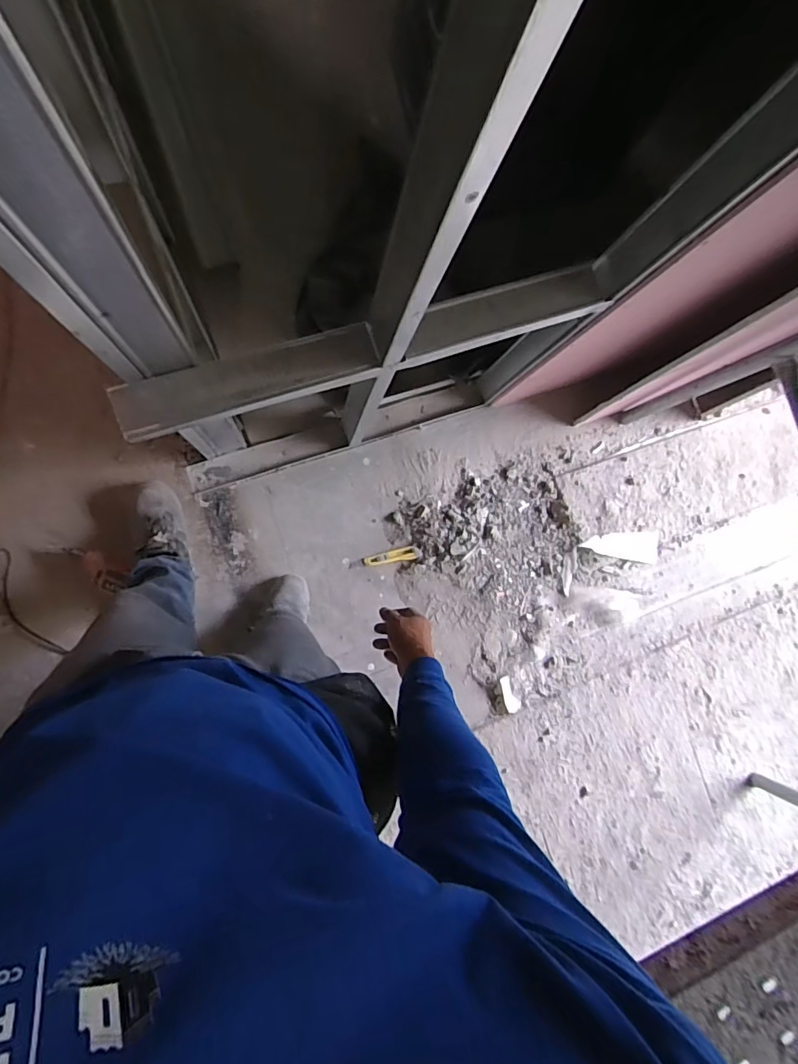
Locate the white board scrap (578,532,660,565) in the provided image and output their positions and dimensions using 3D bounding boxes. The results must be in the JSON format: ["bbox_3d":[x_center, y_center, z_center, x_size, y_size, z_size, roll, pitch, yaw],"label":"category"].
[{"bbox_3d":[0.670,0.048,1.509,0.271,0.016,0.093,0,88,-11],"label":"white board scrap"}]

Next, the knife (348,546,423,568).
[{"bbox_3d":[-0.037,0.068,1.376,0.199,0.015,0.038,-7,89,-11],"label":"knife"}]

